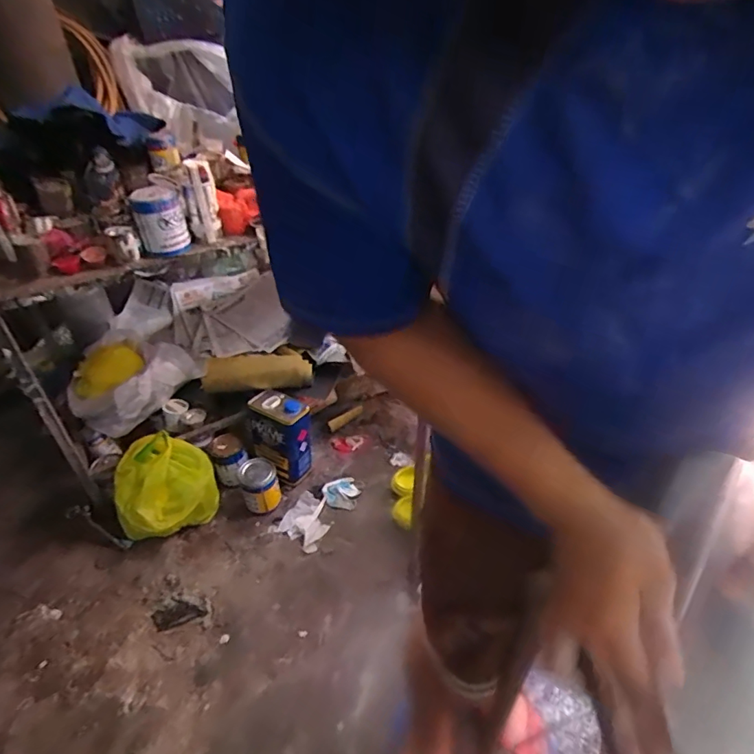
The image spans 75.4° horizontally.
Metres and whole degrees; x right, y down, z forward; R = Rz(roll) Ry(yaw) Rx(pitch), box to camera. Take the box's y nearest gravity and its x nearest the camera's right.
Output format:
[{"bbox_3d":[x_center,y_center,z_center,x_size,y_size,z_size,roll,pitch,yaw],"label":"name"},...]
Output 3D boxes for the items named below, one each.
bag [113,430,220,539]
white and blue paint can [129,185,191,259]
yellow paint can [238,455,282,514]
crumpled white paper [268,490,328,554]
[{"bbox_3d":[-0.588,0.312,1.361,0.252,0.225,0.192,-17,40,-17],"label":"bag"},{"bbox_3d":[-0.506,-0.364,1.143,0.100,0.136,0.114,-18,40,-17],"label":"white and blue paint can"},{"bbox_3d":[-0.340,0.316,1.421,0.105,0.129,0.117,-18,40,-17],"label":"yellow paint can"},{"bbox_3d":[-0.200,0.406,1.393,0.142,0.020,0.161,17,43,24],"label":"crumpled white paper"}]

